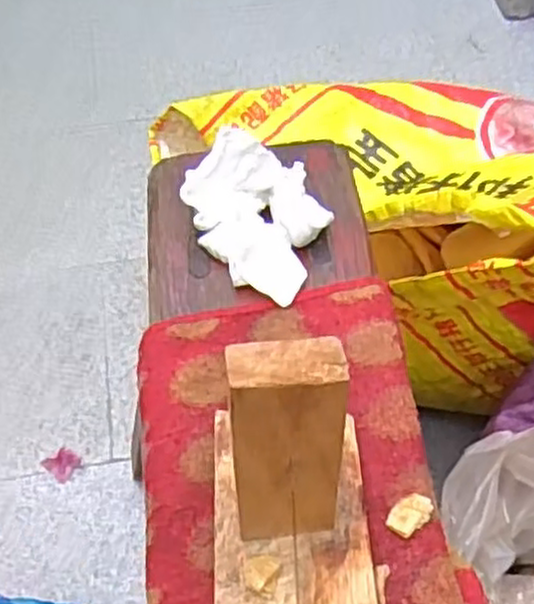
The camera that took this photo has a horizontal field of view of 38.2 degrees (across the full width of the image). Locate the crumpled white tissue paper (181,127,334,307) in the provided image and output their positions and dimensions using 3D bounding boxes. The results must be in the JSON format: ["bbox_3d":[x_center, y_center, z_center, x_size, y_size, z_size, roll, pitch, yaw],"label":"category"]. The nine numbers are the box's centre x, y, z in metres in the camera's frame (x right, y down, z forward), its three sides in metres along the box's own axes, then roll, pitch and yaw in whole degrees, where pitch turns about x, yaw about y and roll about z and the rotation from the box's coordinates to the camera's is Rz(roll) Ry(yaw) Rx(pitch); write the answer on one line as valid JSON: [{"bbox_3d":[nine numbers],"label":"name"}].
[{"bbox_3d":[-0.002,-0.056,0.474,0.074,0.049,0.103,-27,56,-20],"label":"crumpled white tissue paper"}]

